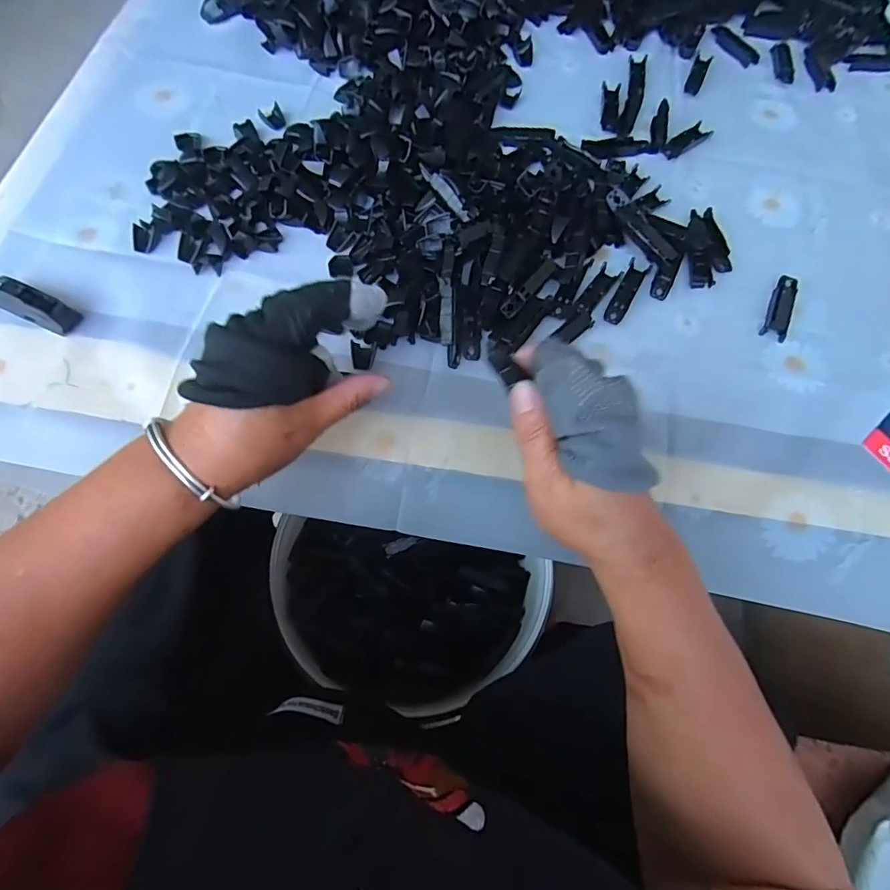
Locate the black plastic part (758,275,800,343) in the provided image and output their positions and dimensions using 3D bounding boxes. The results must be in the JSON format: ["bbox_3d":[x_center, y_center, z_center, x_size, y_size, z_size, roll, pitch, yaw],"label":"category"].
[{"bbox_3d":[0.277,-0.115,0.414,0.019,0.008,0.064,25,69,8],"label":"black plastic part"}]

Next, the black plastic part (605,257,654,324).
[{"bbox_3d":[0.147,-0.126,0.411,0.016,0.005,0.064,30,70,10],"label":"black plastic part"}]

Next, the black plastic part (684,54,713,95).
[{"bbox_3d":[0.262,-0.385,0.522,0.017,0.008,0.059,24,69,7],"label":"black plastic part"}]

